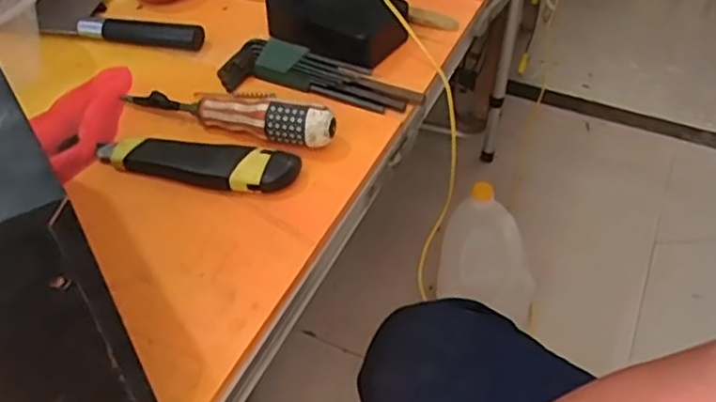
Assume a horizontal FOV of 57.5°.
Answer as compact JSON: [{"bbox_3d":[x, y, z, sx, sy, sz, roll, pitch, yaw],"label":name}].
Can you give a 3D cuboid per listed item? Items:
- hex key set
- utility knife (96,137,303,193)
[{"bbox_3d":[-0.032,-0.108,0.573,0.176,0.023,0.052,16,47,14],"label":"hex key set"},{"bbox_3d":[-0.124,-0.031,0.493,0.160,0.022,0.037,8,45,6],"label":"utility knife"}]

